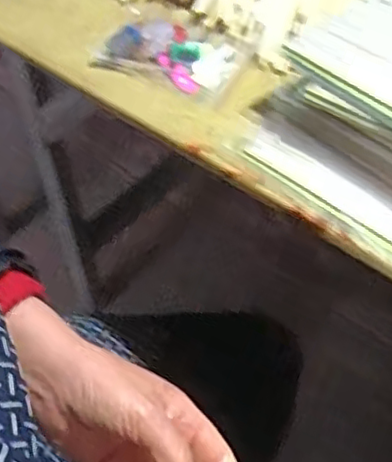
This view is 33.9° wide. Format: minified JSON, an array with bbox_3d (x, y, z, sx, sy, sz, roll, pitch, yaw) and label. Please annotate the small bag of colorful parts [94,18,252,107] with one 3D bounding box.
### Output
[{"bbox_3d":[-0.019,-0.147,0.521,0.112,0.020,0.075,22,55,20],"label":"small bag of colorful parts"}]

